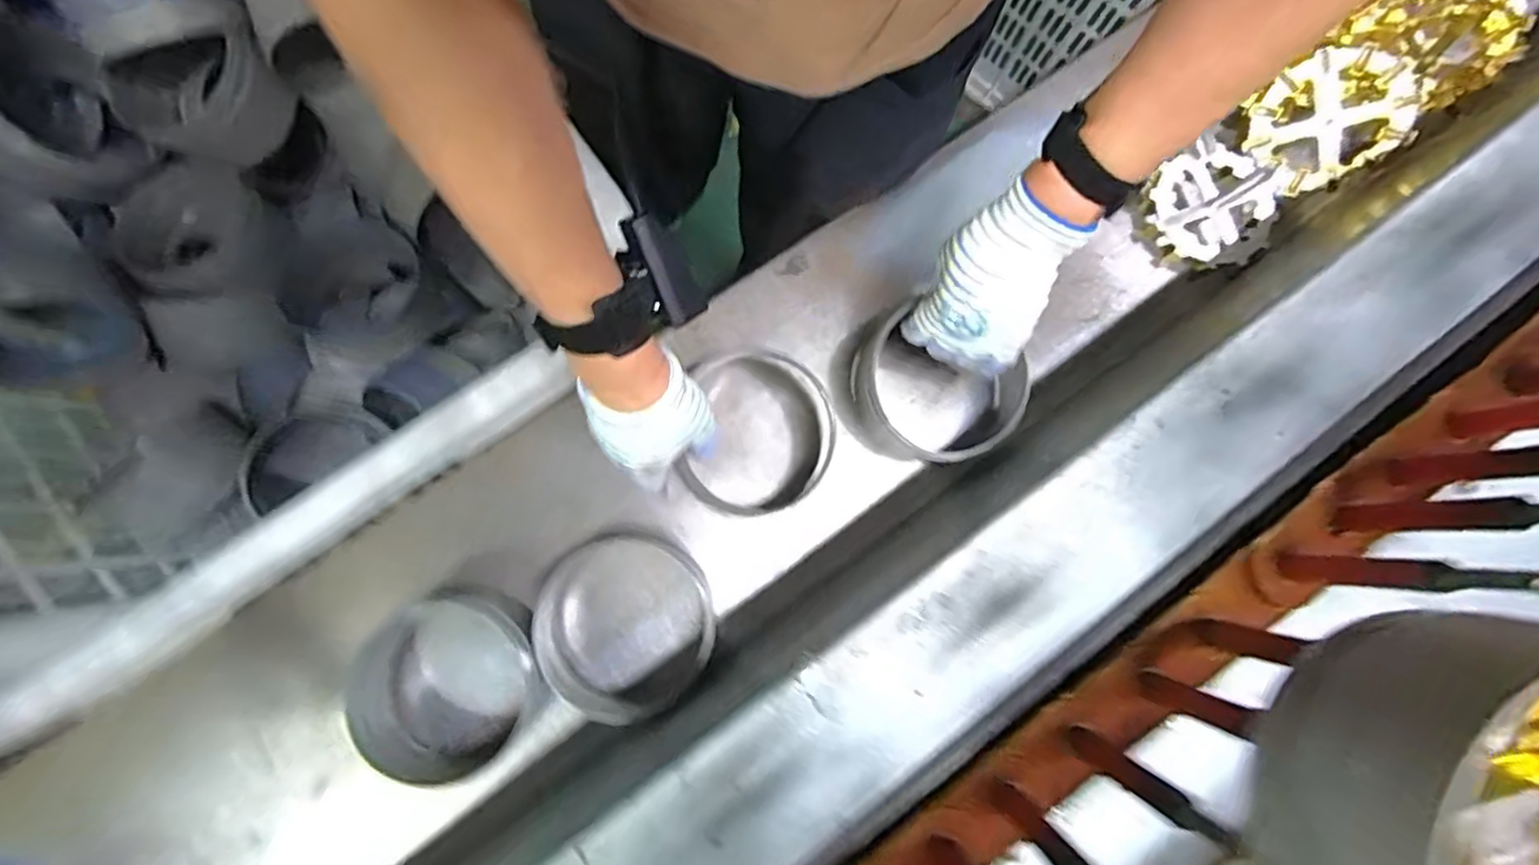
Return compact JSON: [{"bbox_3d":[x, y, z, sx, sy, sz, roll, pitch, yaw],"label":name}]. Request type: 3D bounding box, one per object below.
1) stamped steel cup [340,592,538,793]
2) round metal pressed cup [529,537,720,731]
[{"bbox_3d":[-0.262,0.201,0.537,0.130,0.048,0.146,15,77,2],"label":"stamped steel cup"},{"bbox_3d":[-0.115,0.156,0.543,0.130,0.062,0.145,-25,78,-7],"label":"round metal pressed cup"}]

